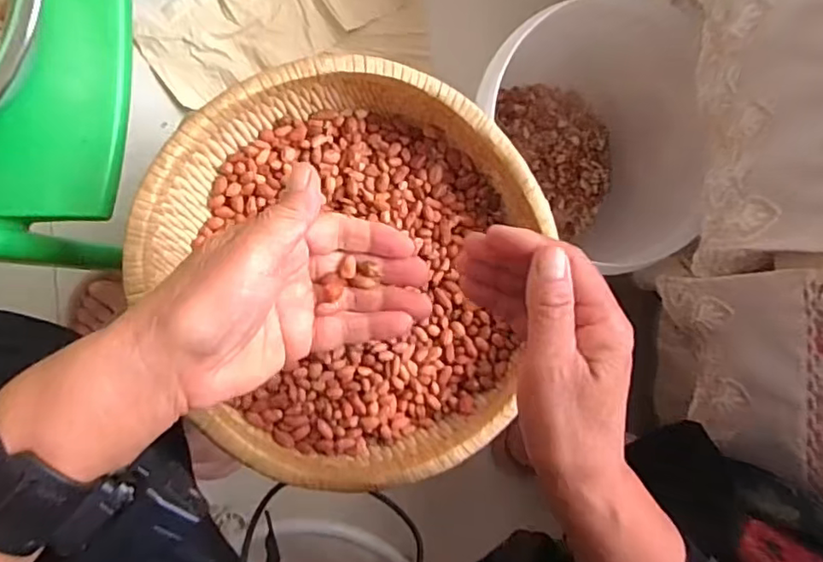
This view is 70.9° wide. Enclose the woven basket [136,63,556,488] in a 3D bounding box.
[{"bbox_3d":[-0.054,-0.007,0.419,0.258,0.065,0.281,19,89,-10],"label":"woven basket"}]

